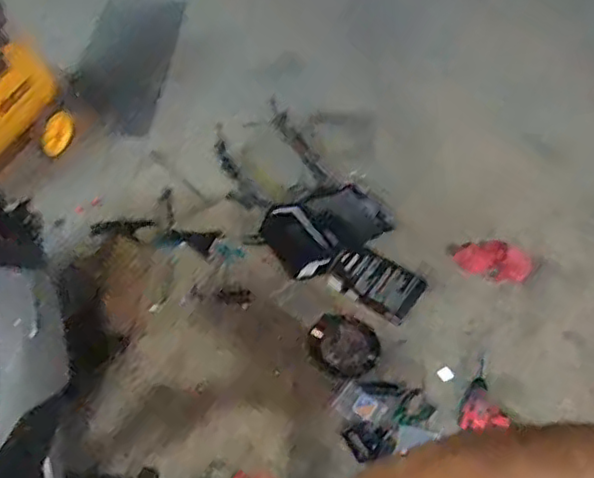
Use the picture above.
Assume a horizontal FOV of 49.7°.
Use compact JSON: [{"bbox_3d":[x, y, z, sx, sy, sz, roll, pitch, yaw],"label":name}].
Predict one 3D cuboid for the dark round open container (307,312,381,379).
[{"bbox_3d":[0.112,0.248,1.518,0.166,0.027,0.150,9,50,1],"label":"dark round open container"}]

